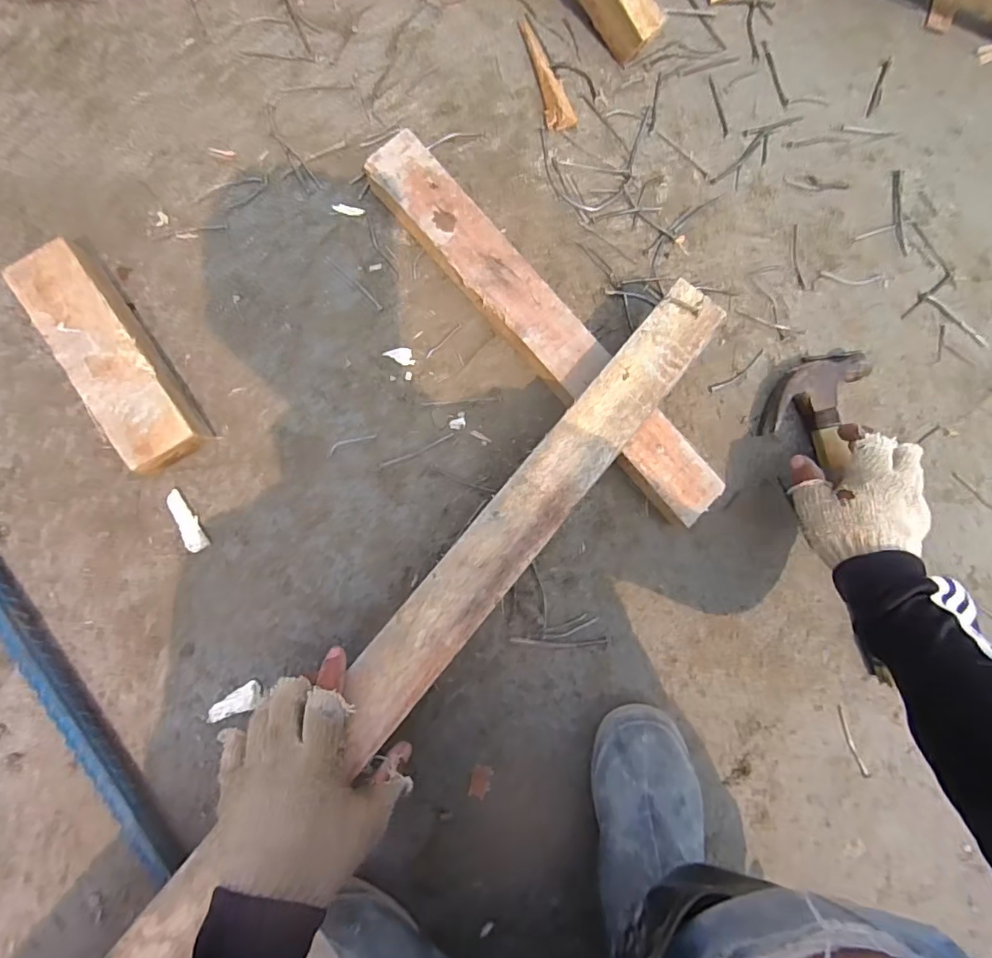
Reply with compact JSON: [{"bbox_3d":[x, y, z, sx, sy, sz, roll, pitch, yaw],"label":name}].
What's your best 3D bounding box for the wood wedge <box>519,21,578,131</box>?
[{"bbox_3d":[0.056,-0.427,0.543,0.031,0.013,0.123,-13,88,-6],"label":"wood wedge"}]

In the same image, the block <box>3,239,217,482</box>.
[{"bbox_3d":[-0.341,-0.105,0.464,0.067,0.054,0.211,-35,90,-8],"label":"block"}]

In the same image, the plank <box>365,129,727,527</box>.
[{"bbox_3d":[0.046,-0.139,0.505,0.062,0.044,0.448,-42,91,-8],"label":"plank"}]

